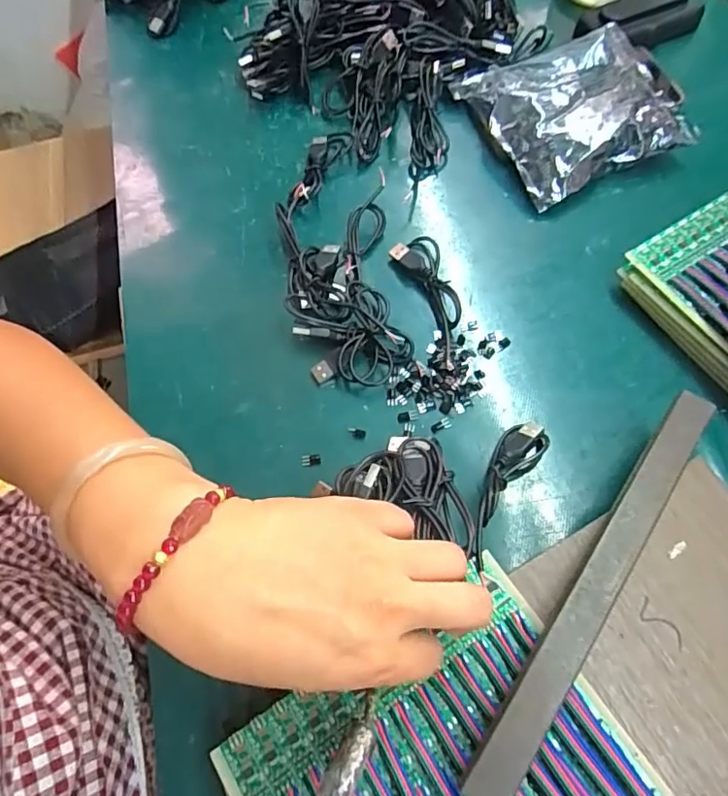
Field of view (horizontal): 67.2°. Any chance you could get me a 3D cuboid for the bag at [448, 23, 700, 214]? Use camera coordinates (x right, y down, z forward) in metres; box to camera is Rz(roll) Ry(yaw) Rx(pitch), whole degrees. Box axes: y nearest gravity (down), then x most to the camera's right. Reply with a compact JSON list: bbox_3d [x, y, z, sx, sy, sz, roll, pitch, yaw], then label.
[{"bbox_3d":[0.174,-0.236,0.444,0.154,0.045,0.143,-22,67,-8],"label":"bag"}]

